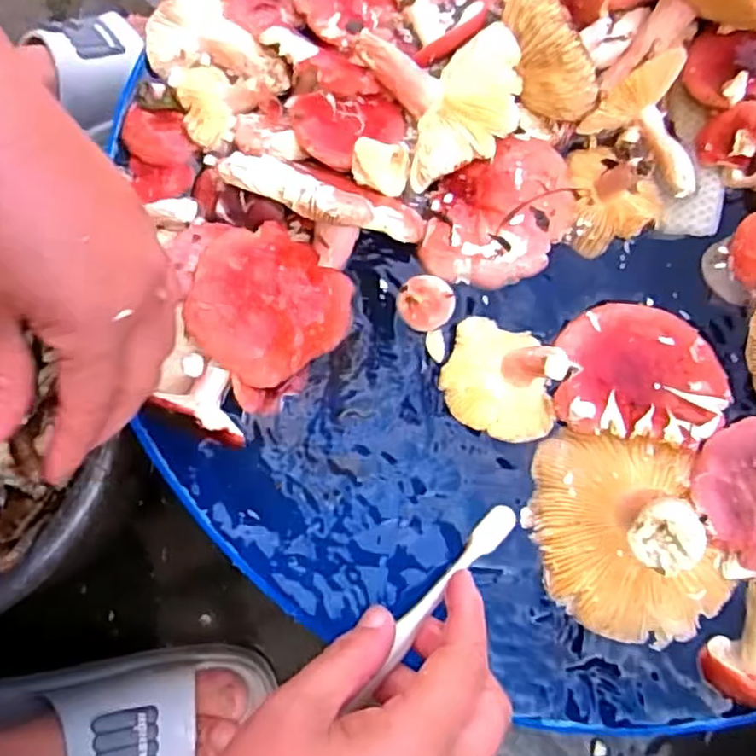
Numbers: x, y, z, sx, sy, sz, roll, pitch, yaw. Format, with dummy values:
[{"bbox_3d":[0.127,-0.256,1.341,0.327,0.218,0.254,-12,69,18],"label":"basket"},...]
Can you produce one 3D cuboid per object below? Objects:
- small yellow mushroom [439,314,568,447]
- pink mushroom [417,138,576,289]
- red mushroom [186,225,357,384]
[{"bbox_3d":[0.066,-0.003,0.354,0.061,0.037,0.058,-1,74,2],"label":"small yellow mushroom"},{"bbox_3d":[0.069,-0.091,0.387,0.097,0.019,0.069,-32,75,-7],"label":"pink mushroom"},{"bbox_3d":[-0.062,-0.041,0.369,0.080,0.032,0.080,-1,74,2],"label":"red mushroom"}]

